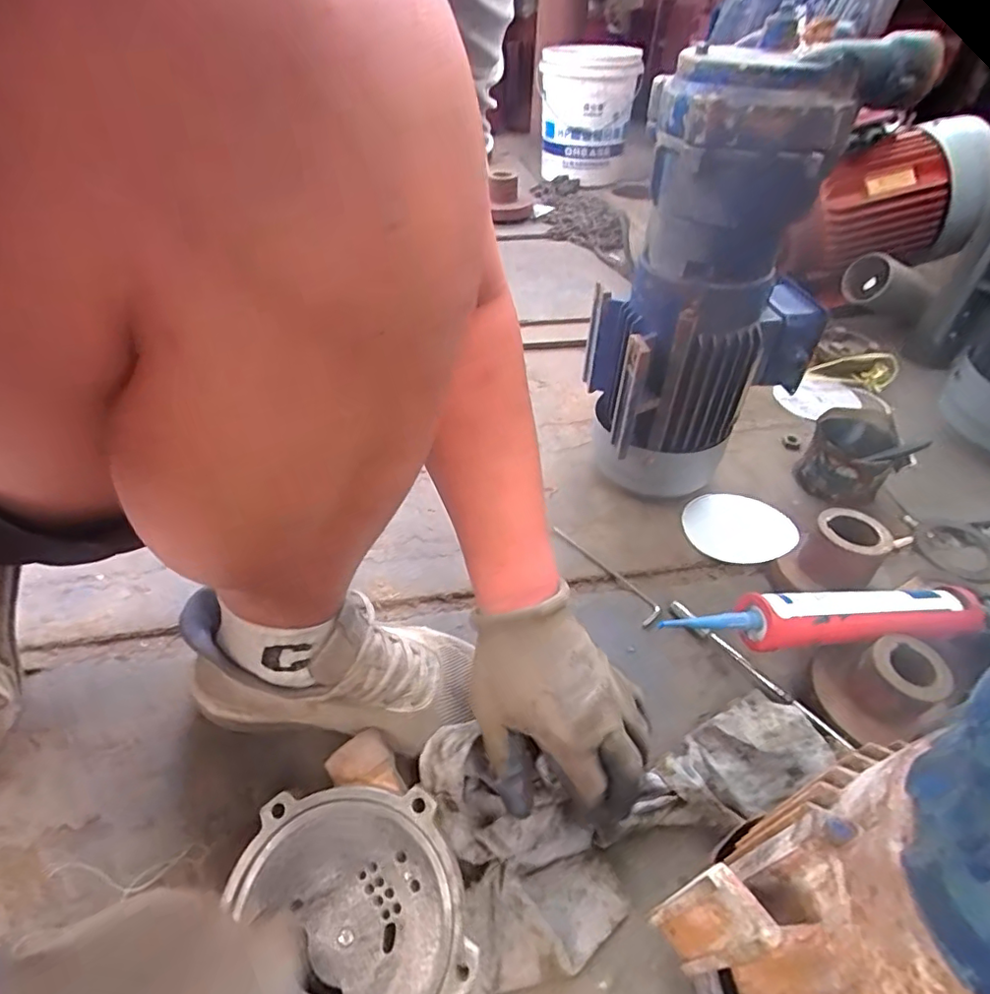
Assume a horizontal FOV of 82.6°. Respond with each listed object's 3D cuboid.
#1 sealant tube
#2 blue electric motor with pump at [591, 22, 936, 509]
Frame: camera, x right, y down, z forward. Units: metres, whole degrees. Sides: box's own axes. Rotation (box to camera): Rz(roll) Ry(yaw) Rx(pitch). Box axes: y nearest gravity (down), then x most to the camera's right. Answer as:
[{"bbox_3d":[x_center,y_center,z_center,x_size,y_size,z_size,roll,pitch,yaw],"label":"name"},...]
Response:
[{"bbox_3d":[0.329,0.121,0.534,0.302,0.052,0.064,-4,45,-7],"label":"sealant tube"},{"bbox_3d":[0.241,-0.221,0.606,0.212,0.416,0.160,-4,45,-6],"label":"blue electric motor with pump"}]

